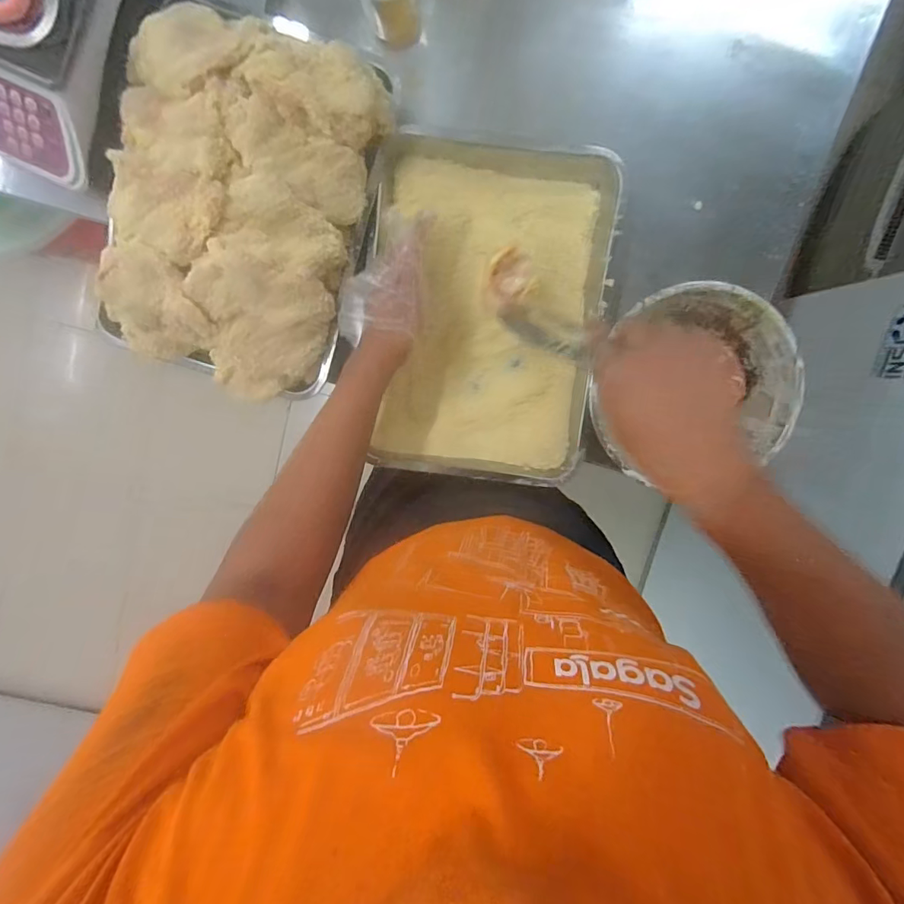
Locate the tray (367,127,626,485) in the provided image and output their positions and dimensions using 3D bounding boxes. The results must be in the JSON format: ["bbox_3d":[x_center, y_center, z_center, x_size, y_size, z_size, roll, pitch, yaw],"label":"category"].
[{"bbox_3d":[0.034,-0.165,0.590,0.270,0.046,0.382,6,99,0],"label":"tray"}]

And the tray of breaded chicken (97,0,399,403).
[{"bbox_3d":[-0.228,-0.251,0.520,0.245,0.094,0.356,17,99,-2],"label":"tray of breaded chicken"}]

